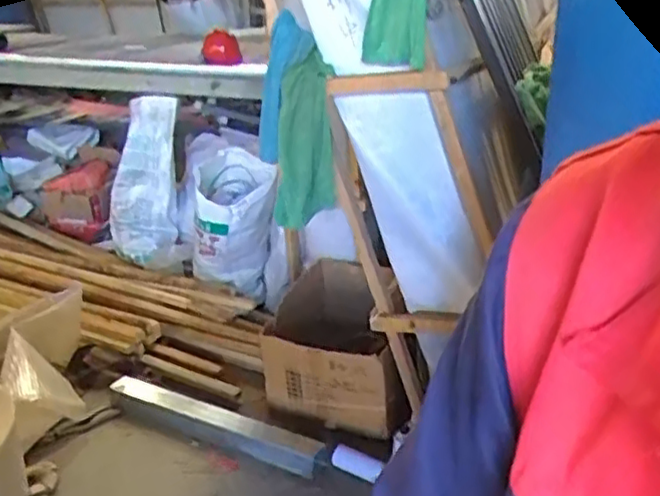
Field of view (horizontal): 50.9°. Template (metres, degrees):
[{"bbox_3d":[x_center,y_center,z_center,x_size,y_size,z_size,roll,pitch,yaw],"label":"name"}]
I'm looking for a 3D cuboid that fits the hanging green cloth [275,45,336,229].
[{"bbox_3d":[-0.054,-0.222,1.488,0.129,0.367,0.134,-1,23,-2],"label":"hanging green cloth"}]

